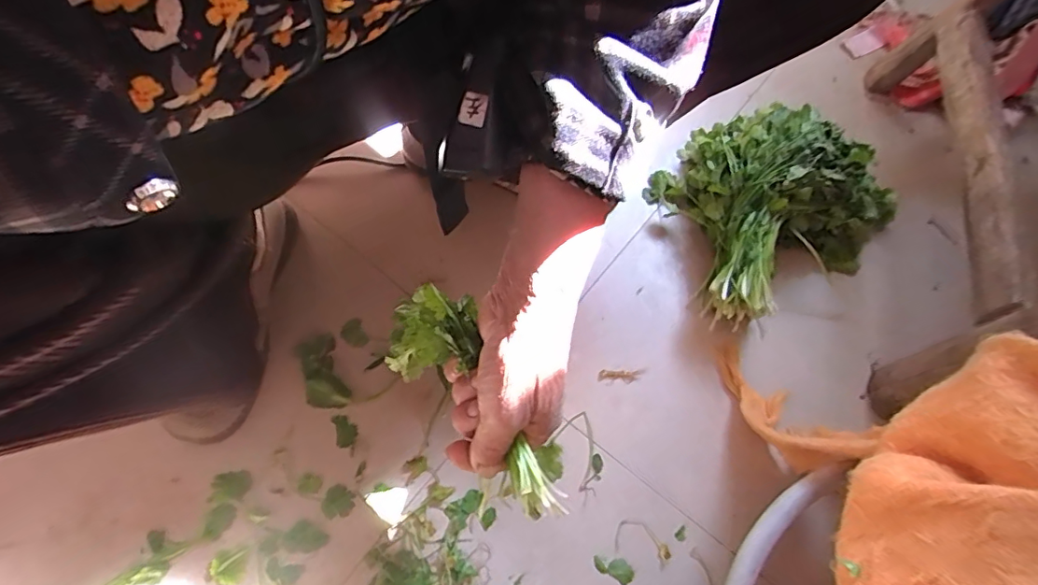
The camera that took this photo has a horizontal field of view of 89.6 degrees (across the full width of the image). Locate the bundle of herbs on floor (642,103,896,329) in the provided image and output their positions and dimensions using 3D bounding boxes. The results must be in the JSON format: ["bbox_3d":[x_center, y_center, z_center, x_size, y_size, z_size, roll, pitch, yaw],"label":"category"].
[{"bbox_3d":[0.237,-0.098,0.502,0.227,0.099,0.196,-25,67,-14],"label":"bundle of herbs on floor"}]

